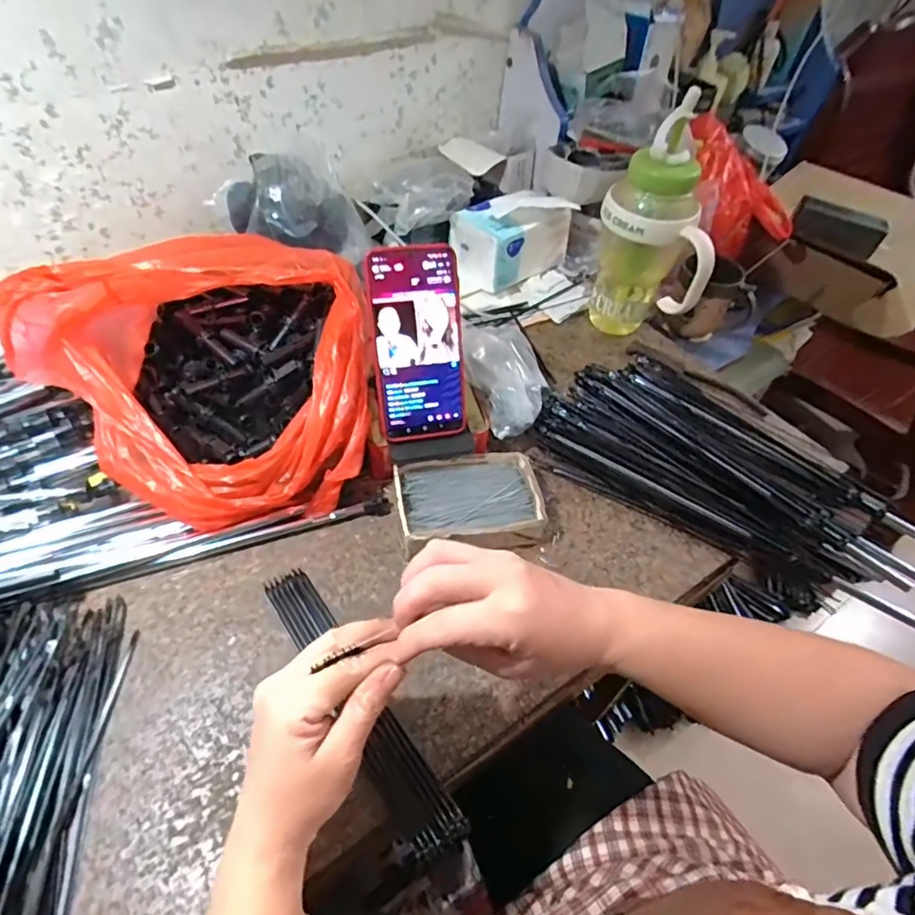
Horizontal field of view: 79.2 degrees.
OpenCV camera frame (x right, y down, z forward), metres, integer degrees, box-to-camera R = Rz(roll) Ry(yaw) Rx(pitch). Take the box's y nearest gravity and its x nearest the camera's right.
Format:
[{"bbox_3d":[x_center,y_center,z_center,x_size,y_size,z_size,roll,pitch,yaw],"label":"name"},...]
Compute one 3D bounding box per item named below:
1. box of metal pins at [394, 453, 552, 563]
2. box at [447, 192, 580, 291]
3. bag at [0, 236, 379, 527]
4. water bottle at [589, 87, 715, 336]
[{"bbox_3d":[0.012,0.044,0.515,0.133,0.043,0.086,-9,50,-11],"label":"box of metal pins"},{"bbox_3d":[0.075,-0.301,0.742,0.151,0.097,0.089,-29,56,-25],"label":"box"},{"bbox_3d":[-0.219,-0.072,0.503,0.272,0.181,0.243,-8,50,-10],"label":"bag"},{"bbox_3d":[0.224,-0.244,0.633,0.125,0.246,0.088,14,50,9],"label":"water bottle"}]

